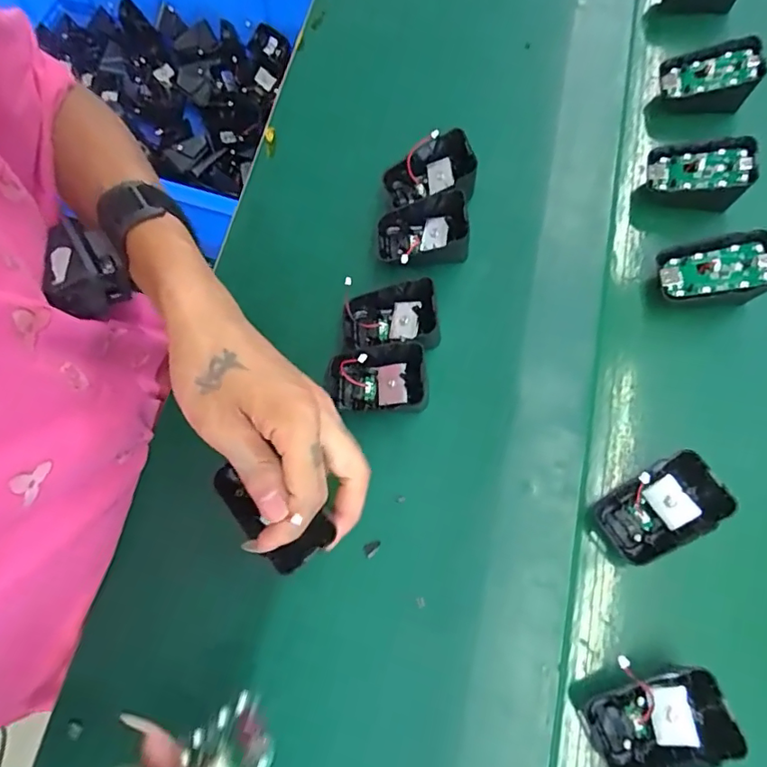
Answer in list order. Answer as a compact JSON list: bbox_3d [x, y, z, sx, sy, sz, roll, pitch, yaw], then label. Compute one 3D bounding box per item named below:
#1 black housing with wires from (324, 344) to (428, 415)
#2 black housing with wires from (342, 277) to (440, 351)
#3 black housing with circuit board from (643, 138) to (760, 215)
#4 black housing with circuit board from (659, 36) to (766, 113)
[{"bbox_3d":[-0.006,-0.003,0.349,0.067,0.039,0.036,2,69,2],"label":"black housing with wires"},{"bbox_3d":[0.005,-0.047,0.364,0.067,0.034,0.041,5,69,4],"label":"black housing with wires"},{"bbox_3d":[0.231,-0.156,0.390,0.064,0.044,0.035,16,70,8],"label":"black housing with circuit board"},{"bbox_3d":[0.257,-0.241,0.417,0.063,0.044,0.042,9,70,5],"label":"black housing with circuit board"}]

